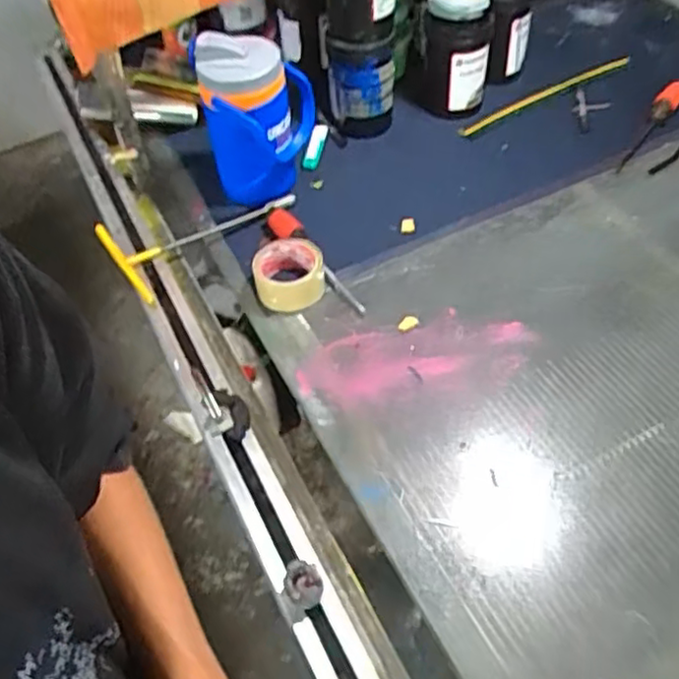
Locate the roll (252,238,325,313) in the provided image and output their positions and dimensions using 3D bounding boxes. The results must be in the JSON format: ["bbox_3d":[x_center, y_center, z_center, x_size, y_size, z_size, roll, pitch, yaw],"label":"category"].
[{"bbox_3d":[-0.069,-0.087,0.955,0.095,0.046,0.091,-2,49,2],"label":"roll"}]

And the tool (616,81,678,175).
[{"bbox_3d":[0.505,-0.340,1.150,0.043,0.045,0.270,25,55,22],"label":"tool"}]

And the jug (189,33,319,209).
[{"bbox_3d":[-0.114,-0.312,1.030,0.157,0.222,0.103,-7,49,-3],"label":"jug"}]

